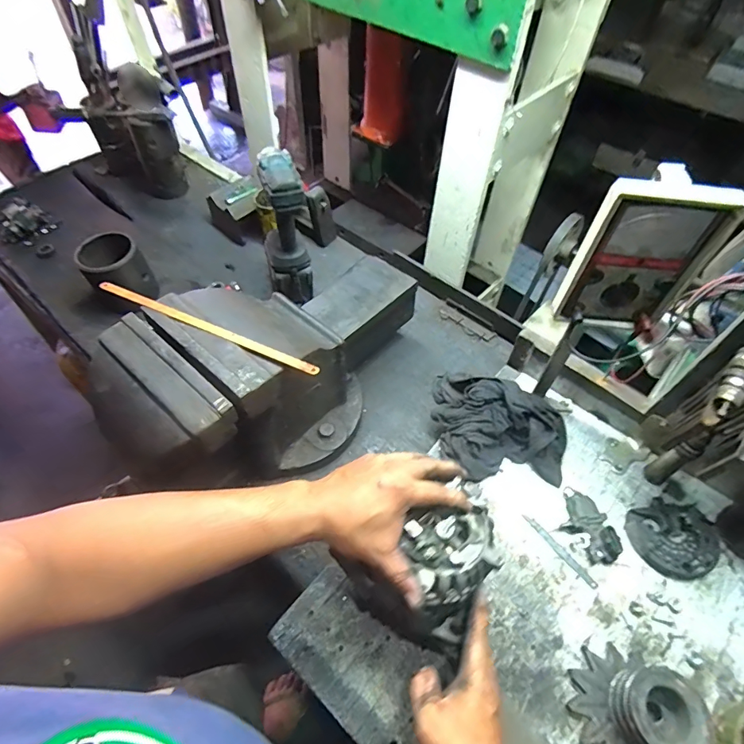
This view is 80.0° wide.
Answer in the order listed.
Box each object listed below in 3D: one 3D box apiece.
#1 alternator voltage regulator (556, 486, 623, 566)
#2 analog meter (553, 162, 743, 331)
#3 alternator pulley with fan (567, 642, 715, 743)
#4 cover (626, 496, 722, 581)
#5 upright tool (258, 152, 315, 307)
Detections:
[{"bbox_3d":[0.307,0.216,0.627,0.062,0.031,0.099,-34,62,-21],"label":"alternator voltage regulator"},{"bbox_3d":[0.294,-0.126,0.493,0.127,0.178,0.042,8,51,2],"label":"analog meter"},{"bbox_3d":[0.289,0.373,0.485,0.111,0.073,0.116,0,56,0],"label":"alternator pulley with fan"},{"bbox_3d":[0.428,0.230,0.621,0.115,0.023,0.103,-20,58,-13],"label":"cover"},{"bbox_3d":[-0.162,-0.263,0.812,0.077,0.246,0.118,-14,56,-11],"label":"upright tool"}]

